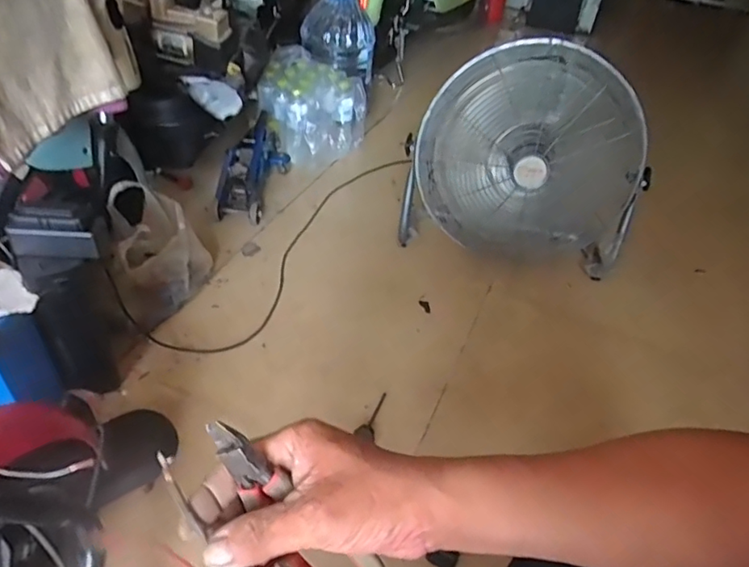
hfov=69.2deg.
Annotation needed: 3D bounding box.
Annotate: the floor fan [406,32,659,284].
[{"bbox_3d":[0.351,-0.279,1.269,0.535,0.475,0.186,12,42,6],"label":"floor fan"}]

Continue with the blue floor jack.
[{"bbox_3d":[-0.337,-0.329,1.535,0.131,0.142,0.361,11,42,4],"label":"blue floor jack"}]

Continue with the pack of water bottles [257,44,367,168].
[{"bbox_3d":[-0.207,-0.536,1.698,0.252,0.267,0.278,-23,50,-28],"label":"pack of water bottles"}]

